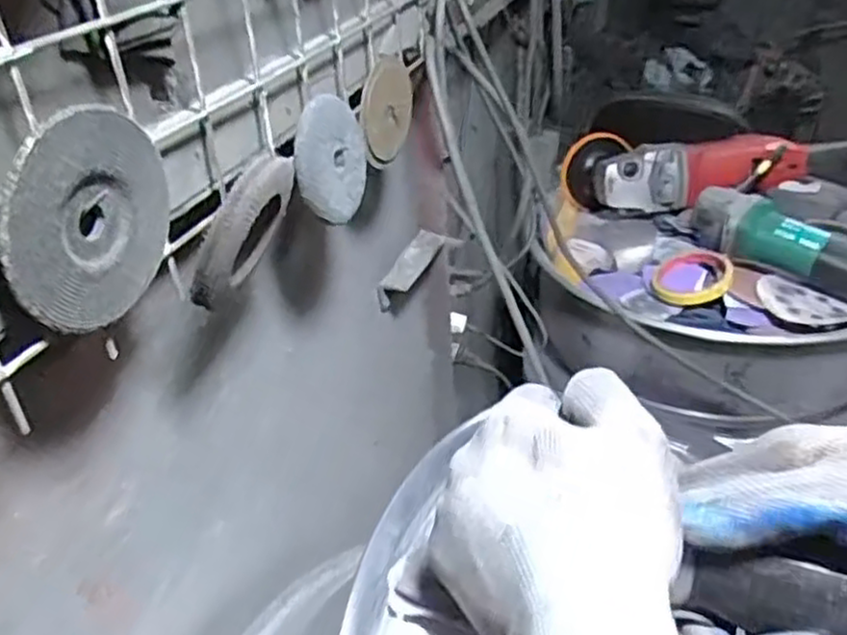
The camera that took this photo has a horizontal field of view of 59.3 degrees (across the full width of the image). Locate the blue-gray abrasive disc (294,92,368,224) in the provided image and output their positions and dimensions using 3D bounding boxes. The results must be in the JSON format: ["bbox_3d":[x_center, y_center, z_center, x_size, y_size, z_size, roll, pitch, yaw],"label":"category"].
[{"bbox_3d":[-0.062,-0.109,0.509,0.007,0.082,0.077,4,-4,28],"label":"blue-gray abrasive disc"}]

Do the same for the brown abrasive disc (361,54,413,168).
[{"bbox_3d":[-0.029,-0.166,0.593,0.011,0.086,0.067,17,-1,30],"label":"brown abrasive disc"}]

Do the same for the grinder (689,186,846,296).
[{"bbox_3d":[0.447,-0.083,0.876,0.267,0.076,0.064,21,40,32],"label":"grinder"}]

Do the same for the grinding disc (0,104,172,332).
[{"bbox_3d":[-0.143,-0.044,0.324,0.008,0.089,0.098,9,35,17],"label":"grinding disc"}]

